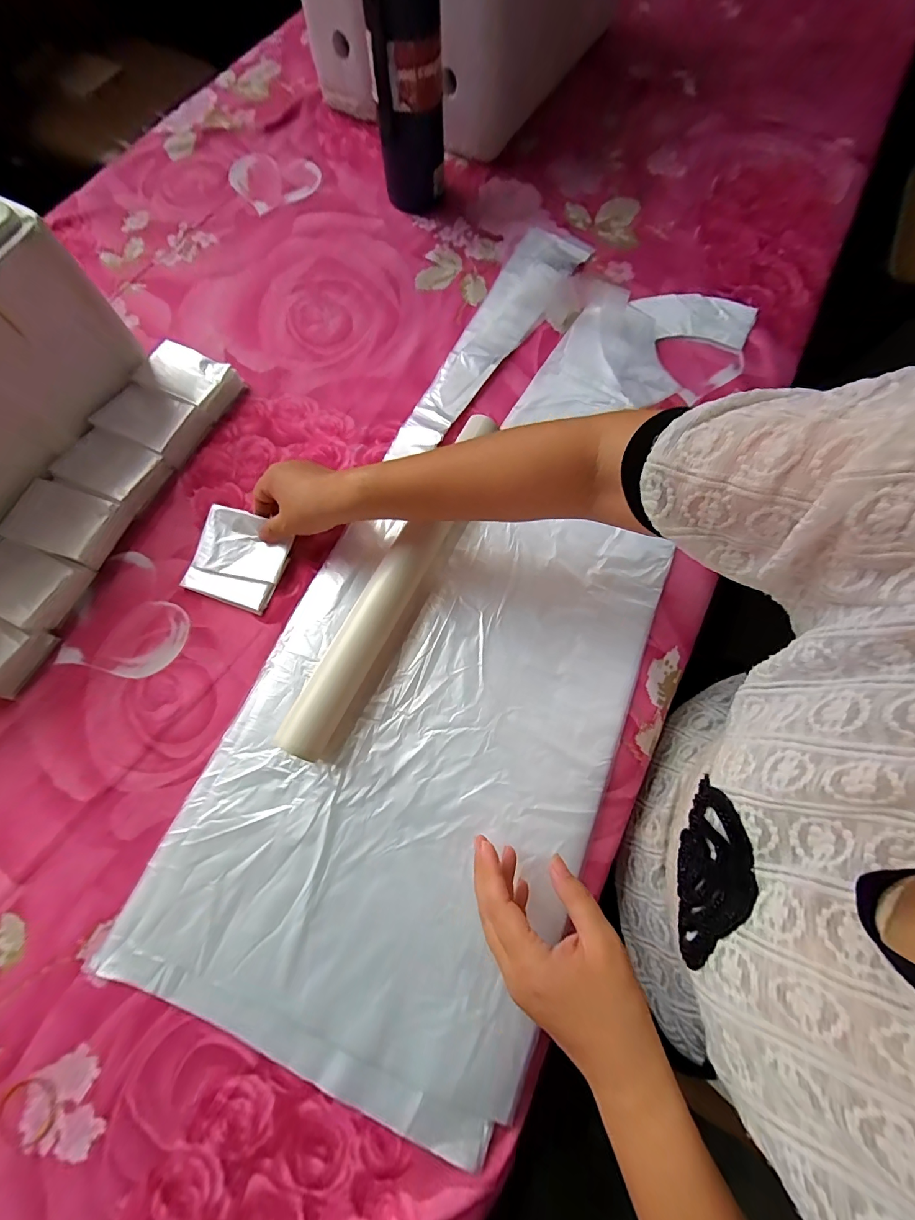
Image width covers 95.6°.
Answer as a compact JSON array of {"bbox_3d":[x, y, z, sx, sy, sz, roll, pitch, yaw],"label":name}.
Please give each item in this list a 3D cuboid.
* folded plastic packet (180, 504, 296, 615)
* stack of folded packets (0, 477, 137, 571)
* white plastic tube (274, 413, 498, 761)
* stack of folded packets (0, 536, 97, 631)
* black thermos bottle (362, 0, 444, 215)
[{"bbox_3d":[-0.211,-0.050,0.398,0.085,0.017,0.085,19,74,4],"label":"folded plastic packet"},{"bbox_3d":[-0.374,-0.084,0.401,0.084,0.030,0.065,18,73,3],"label":"stack of folded packets"},{"bbox_3d":[-0.054,-0.036,0.383,0.053,0.048,0.347,25,74,7],"label":"white plastic tube"},{"bbox_3d":[-0.407,-0.027,0.389,0.088,0.030,0.067,22,74,5],"label":"stack of folded packets"},{"bbox_3d":[-0.056,-0.604,0.457,0.074,0.254,0.066,3,73,-1],"label":"black thermos bottle"}]

